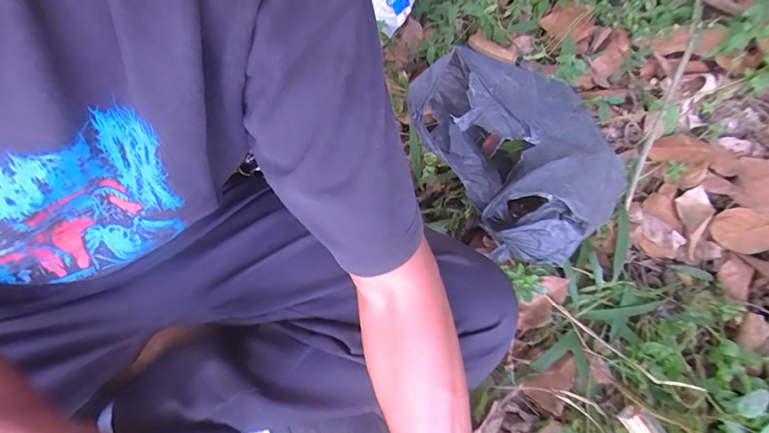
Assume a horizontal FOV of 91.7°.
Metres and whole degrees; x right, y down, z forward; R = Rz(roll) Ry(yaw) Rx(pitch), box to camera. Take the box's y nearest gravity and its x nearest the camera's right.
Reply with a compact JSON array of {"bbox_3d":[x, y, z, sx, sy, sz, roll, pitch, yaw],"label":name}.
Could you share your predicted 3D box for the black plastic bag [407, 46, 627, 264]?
[{"bbox_3d":[0.160,-0.089,0.450,0.181,0.091,0.260,-28,65,-17],"label":"black plastic bag"}]

